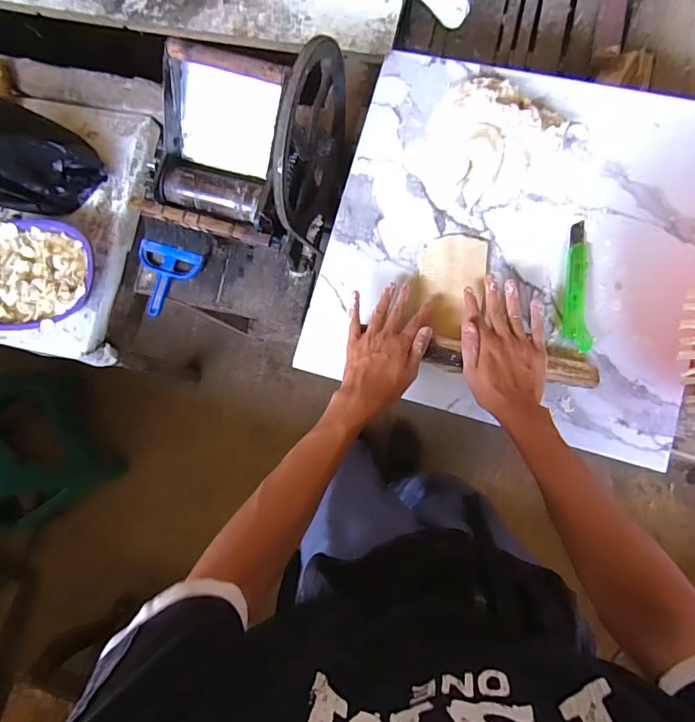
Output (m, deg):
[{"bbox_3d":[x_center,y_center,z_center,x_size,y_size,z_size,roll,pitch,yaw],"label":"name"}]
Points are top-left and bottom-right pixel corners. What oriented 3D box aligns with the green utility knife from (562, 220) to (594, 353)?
[{"bbox_3d":[0.300,-0.098,0.586,0.035,0.016,0.171,1,84,4],"label":"green utility knife"}]

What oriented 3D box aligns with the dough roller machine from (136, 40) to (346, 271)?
[{"bbox_3d":[-0.143,-0.327,0.728,0.231,0.362,0.302,18,86,6],"label":"dough roller machine"}]

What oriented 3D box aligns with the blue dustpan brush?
[{"bbox_3d":[-0.361,-0.180,0.881,0.150,0.031,0.180,18,86,6],"label":"blue dustpan brush"}]

